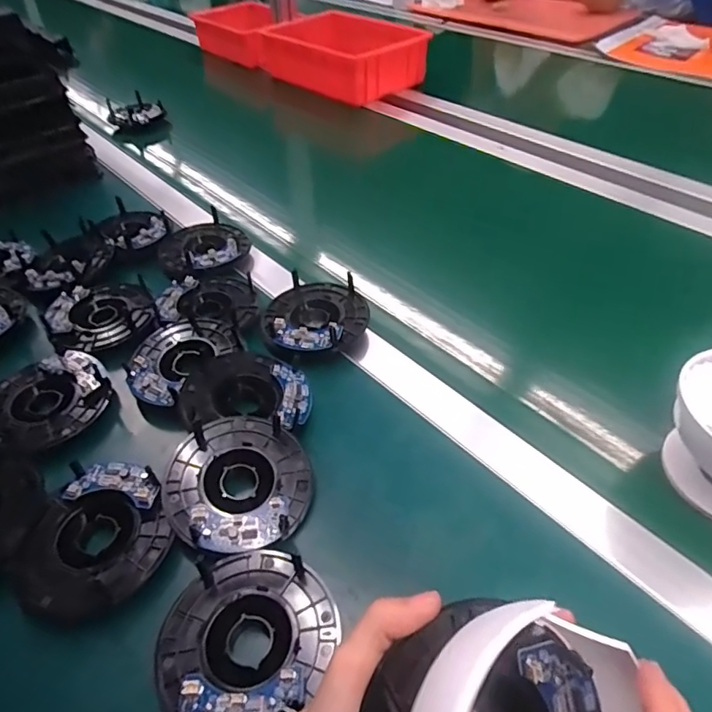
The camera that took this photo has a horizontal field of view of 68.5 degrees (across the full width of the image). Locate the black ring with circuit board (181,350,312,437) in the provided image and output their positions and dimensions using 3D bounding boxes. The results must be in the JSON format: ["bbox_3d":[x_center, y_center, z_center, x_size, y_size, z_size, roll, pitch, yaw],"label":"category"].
[{"bbox_3d":[-0.090,0.031,0.423,0.097,0.024,0.099,-2,45,2],"label":"black ring with circuit board"}]

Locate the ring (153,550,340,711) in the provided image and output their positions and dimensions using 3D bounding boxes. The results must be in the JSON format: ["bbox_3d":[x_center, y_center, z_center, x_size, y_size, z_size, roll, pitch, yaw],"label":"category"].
[{"bbox_3d":[-0.064,0.159,0.303,0.101,0.018,0.092,-2,45,2],"label":"ring"}]

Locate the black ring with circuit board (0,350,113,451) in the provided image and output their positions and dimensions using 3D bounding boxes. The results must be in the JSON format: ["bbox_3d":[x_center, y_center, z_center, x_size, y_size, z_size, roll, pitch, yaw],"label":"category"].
[{"bbox_3d":[-0.262,0.036,0.436,0.099,0.017,0.087,-14,46,-11],"label":"black ring with circuit board"}]

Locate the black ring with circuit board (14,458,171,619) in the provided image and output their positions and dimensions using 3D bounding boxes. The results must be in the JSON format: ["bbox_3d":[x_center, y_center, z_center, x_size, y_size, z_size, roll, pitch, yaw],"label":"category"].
[{"bbox_3d":[-0.171,0.116,0.342,0.091,0.019,0.097,-2,45,2],"label":"black ring with circuit board"}]

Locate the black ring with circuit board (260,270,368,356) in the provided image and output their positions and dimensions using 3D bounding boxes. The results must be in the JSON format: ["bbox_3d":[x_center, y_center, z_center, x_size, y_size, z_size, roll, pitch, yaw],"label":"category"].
[{"bbox_3d":[-0.039,-0.043,0.510,0.100,0.027,0.102,-2,45,2],"label":"black ring with circuit board"}]

